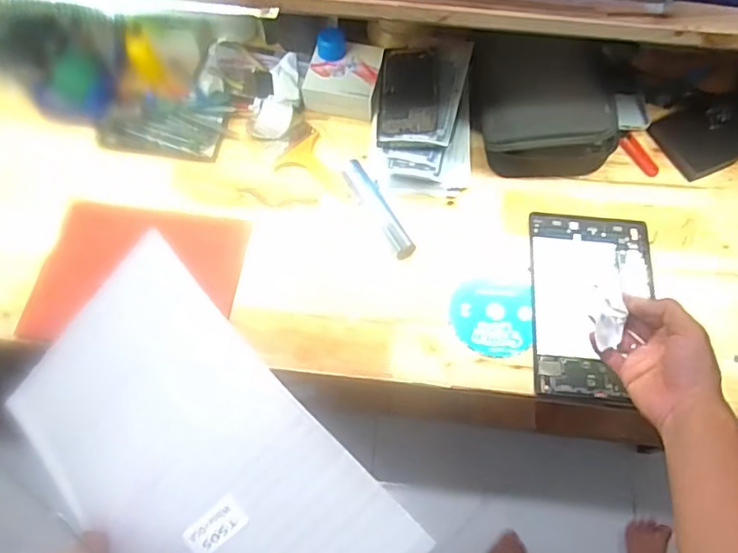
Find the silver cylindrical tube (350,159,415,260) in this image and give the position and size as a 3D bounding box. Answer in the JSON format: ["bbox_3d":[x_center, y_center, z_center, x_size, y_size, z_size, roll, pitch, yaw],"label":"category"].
[{"bbox_3d":[0.015,-0.095,0.741,0.029,0.026,0.162,-24,69,-10],"label":"silver cylindrical tube"}]

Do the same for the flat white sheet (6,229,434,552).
[{"bbox_3d":[-0.104,0.121,0.347,0.258,0.022,0.162,43,94,8],"label":"flat white sheet"}]

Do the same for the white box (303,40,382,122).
[{"bbox_3d":[-0.038,-0.290,0.814,0.104,0.050,0.096,10,67,4],"label":"white box"}]

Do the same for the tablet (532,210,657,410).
[{"bbox_3d":[0.278,0.032,0.692,0.149,0.011,0.239,4,67,2],"label":"tablet"}]

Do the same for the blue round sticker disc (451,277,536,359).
[{"bbox_3d":[0.155,0.049,0.703,0.102,0.008,0.100,0,67,0],"label":"blue round sticker disc"}]

